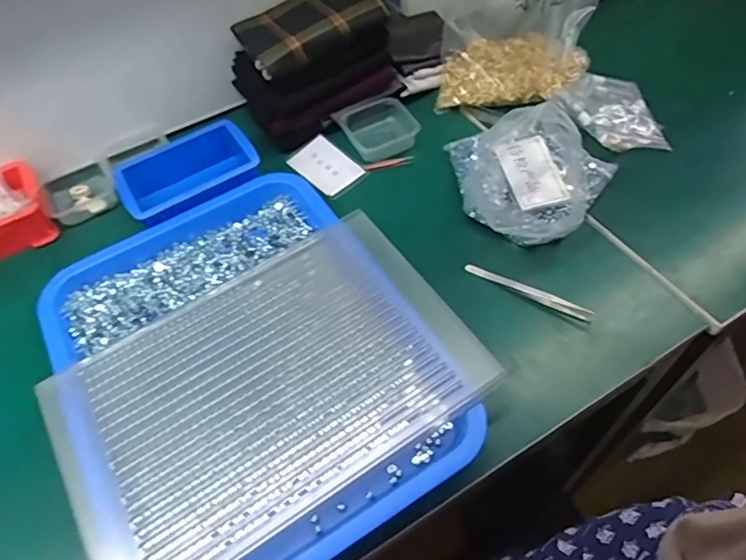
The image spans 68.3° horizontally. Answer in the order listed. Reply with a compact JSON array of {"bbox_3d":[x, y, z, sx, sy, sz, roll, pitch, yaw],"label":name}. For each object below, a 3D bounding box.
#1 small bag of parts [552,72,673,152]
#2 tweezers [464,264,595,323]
[{"bbox_3d":[0.290,-0.206,0.667,0.089,0.030,0.127,-16,55,-7],"label":"small bag of parts"},{"bbox_3d":[0.151,0.009,0.540,0.129,0.019,0.009,27,61,21],"label":"tweezers"}]

